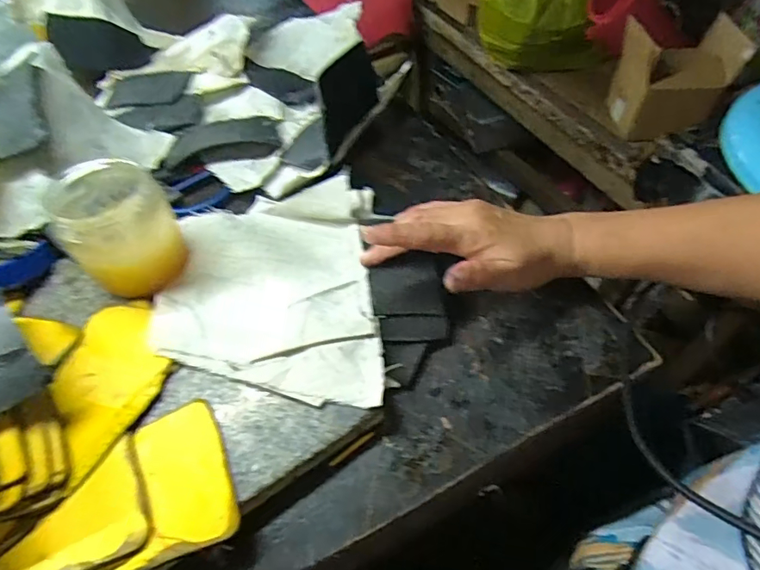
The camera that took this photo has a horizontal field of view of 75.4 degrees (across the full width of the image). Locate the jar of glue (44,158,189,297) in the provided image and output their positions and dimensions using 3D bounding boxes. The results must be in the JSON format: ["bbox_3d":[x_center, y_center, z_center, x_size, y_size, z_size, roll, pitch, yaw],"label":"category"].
[{"bbox_3d":[-0.197,-0.047,0.374,0.072,0.078,0.082,-27,53,-19],"label":"jar of glue"}]

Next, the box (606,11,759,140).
[{"bbox_3d":[0.513,-0.358,0.870,0.165,0.171,0.128,1,49,4],"label":"box"}]

